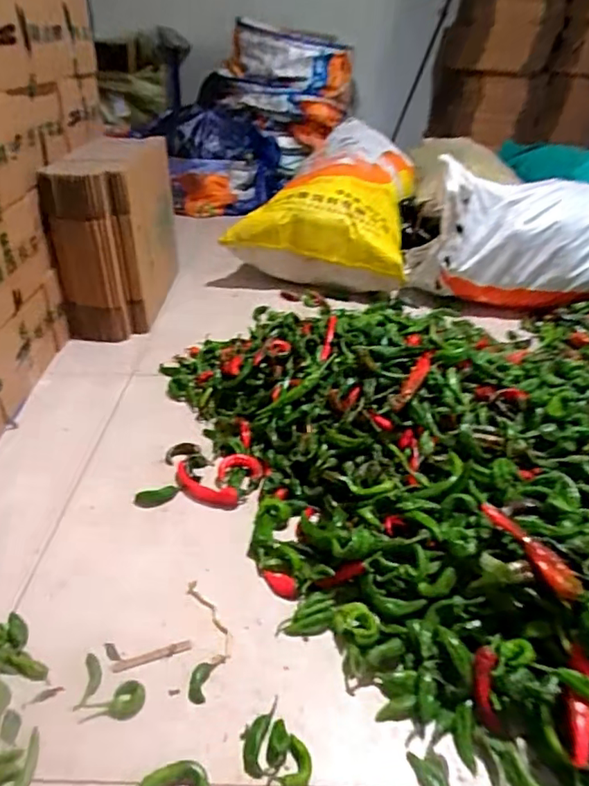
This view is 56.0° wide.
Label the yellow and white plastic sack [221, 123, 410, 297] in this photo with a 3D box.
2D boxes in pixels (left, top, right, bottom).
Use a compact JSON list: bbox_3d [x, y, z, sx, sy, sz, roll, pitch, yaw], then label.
[{"bbox_3d":[0.127,-0.627,1.878,0.545,0.350,0.741,9,34,11],"label":"yellow and white plastic sack"}]

